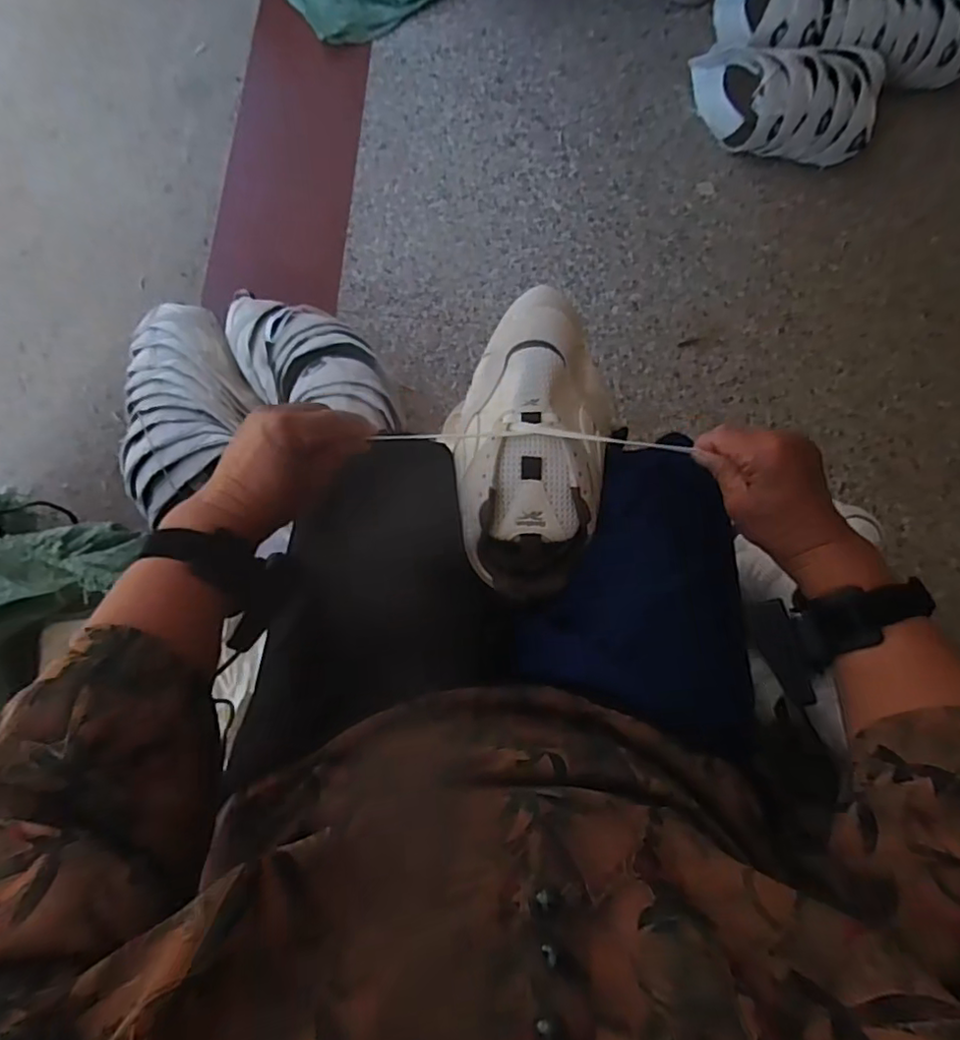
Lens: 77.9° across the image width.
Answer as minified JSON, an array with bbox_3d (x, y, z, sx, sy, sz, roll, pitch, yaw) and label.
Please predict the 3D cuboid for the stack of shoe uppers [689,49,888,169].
[{"bbox_3d":[0.561,-0.772,1.081,0.305,0.133,0.205,4,75,-4],"label":"stack of shoe uppers"}]

